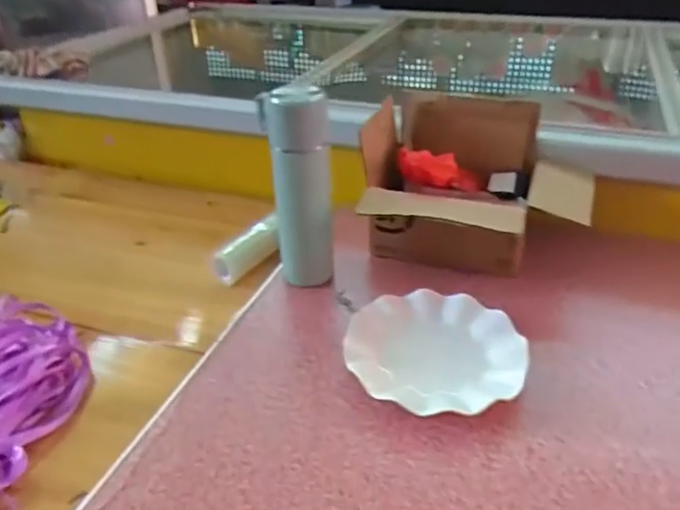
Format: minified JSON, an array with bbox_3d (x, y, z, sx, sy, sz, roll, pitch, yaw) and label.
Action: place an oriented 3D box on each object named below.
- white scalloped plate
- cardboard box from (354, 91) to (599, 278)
[{"bbox_3d":[0.101,0.101,0.629,0.182,0.023,0.175,-1,33,1],"label":"white scalloped plate"},{"bbox_3d":[0.174,-0.076,0.775,0.278,0.184,0.223,7,34,13],"label":"cardboard box"}]

